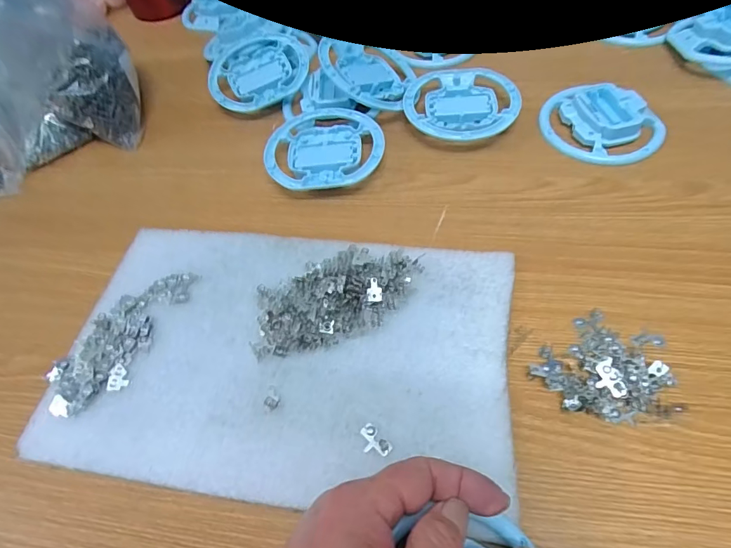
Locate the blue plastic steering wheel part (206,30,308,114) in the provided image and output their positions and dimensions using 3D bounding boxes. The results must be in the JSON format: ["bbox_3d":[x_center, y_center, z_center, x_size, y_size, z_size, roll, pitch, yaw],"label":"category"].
[{"bbox_3d":[-0.112,-0.214,0.464,0.100,0.017,0.105,-16,55,-6],"label":"blue plastic steering wheel part"}]

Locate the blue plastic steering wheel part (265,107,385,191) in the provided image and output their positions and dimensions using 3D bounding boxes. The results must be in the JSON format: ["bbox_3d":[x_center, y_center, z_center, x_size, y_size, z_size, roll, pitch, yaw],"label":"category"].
[{"bbox_3d":[-0.037,-0.114,0.406,0.101,0.023,0.098,-2,55,4],"label":"blue plastic steering wheel part"}]

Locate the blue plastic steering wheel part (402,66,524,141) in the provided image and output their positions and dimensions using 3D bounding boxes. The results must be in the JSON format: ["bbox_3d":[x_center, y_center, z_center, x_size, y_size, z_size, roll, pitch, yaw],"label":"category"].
[{"bbox_3d":[0.089,-0.156,0.421,0.101,0.023,0.098,2,55,7],"label":"blue plastic steering wheel part"}]

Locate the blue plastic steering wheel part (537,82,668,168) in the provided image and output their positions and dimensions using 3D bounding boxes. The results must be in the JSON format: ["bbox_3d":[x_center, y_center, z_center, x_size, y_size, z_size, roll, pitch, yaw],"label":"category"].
[{"bbox_3d":[0.205,-0.134,0.394,0.085,0.020,0.097,-31,58,-16],"label":"blue plastic steering wheel part"}]

